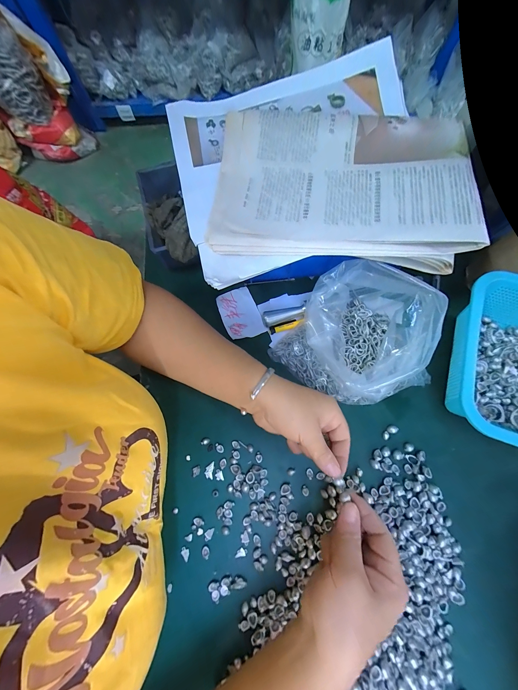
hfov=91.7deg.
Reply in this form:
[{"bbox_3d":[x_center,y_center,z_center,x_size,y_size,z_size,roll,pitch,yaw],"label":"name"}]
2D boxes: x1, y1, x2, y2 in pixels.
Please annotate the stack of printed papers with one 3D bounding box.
[{"bbox_3d":[0.063,-0.208,0.294,0.305,0.039,0.278,-8,74,-1],"label":"stack of printed papers"}]

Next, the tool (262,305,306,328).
[{"bbox_3d":[0.035,-0.042,0.348,0.061,0.016,0.019,-19,74,-4],"label":"tool"}]

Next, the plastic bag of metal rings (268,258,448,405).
[{"bbox_3d":[0.132,-0.007,0.302,0.176,0.093,0.167,38,78,11],"label":"plastic bag of metal rings"}]

